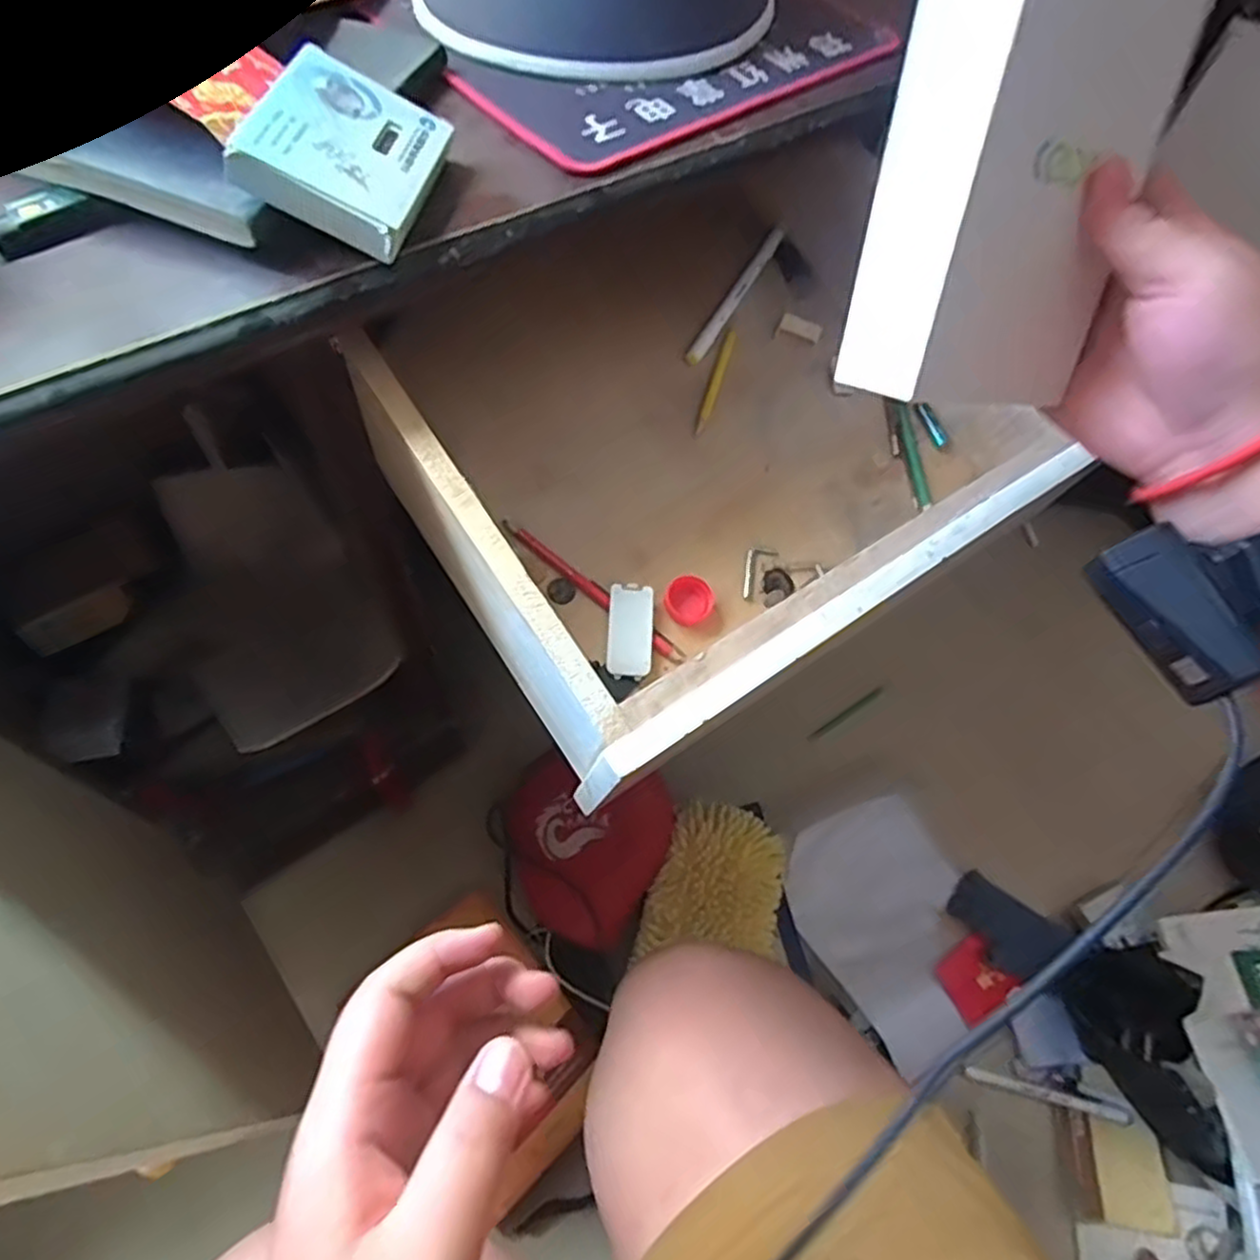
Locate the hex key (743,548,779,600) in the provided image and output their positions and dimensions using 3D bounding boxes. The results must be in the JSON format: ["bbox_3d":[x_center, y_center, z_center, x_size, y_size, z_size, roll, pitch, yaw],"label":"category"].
[{"bbox_3d":[0.086,-0.043,0.514,0.017,0.007,0.044,32,62,14],"label":"hex key"}]

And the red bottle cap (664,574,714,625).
[{"bbox_3d":[0.040,-0.021,0.492,0.029,0.014,0.035,41,65,18],"label":"red bottle cap"}]

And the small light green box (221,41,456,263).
[{"bbox_3d":[-0.138,-0.235,0.365,0.079,0.021,0.098,23,59,-20],"label":"small light green box"}]

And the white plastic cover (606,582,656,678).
[{"bbox_3d":[0.000,0.000,0.477,0.029,0.004,0.059,3,73,-3],"label":"white plastic cover"}]

